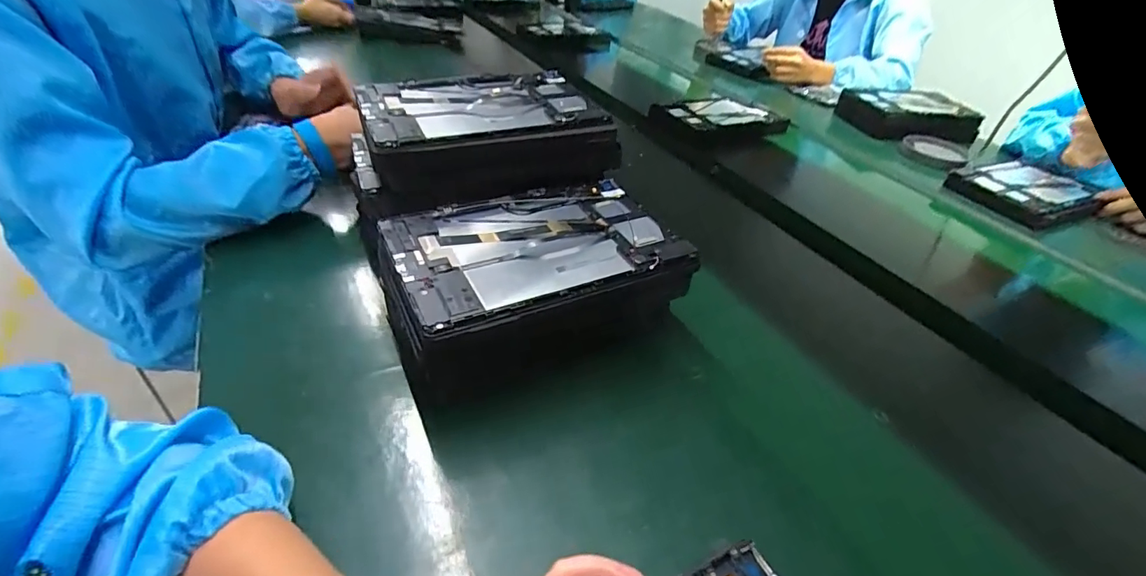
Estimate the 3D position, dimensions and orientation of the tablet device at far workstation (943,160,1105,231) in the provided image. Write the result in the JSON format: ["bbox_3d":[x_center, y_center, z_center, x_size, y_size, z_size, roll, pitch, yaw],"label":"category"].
[{"bbox_3d":[0.796,-0.171,0.884,0.208,0.036,0.170,-14,41,-23],"label":"tablet device at far workstation"}]

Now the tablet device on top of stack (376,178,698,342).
[{"bbox_3d":[-0.029,-0.039,0.425,0.234,0.012,0.148,-15,42,-24],"label":"tablet device on top of stack"}]

